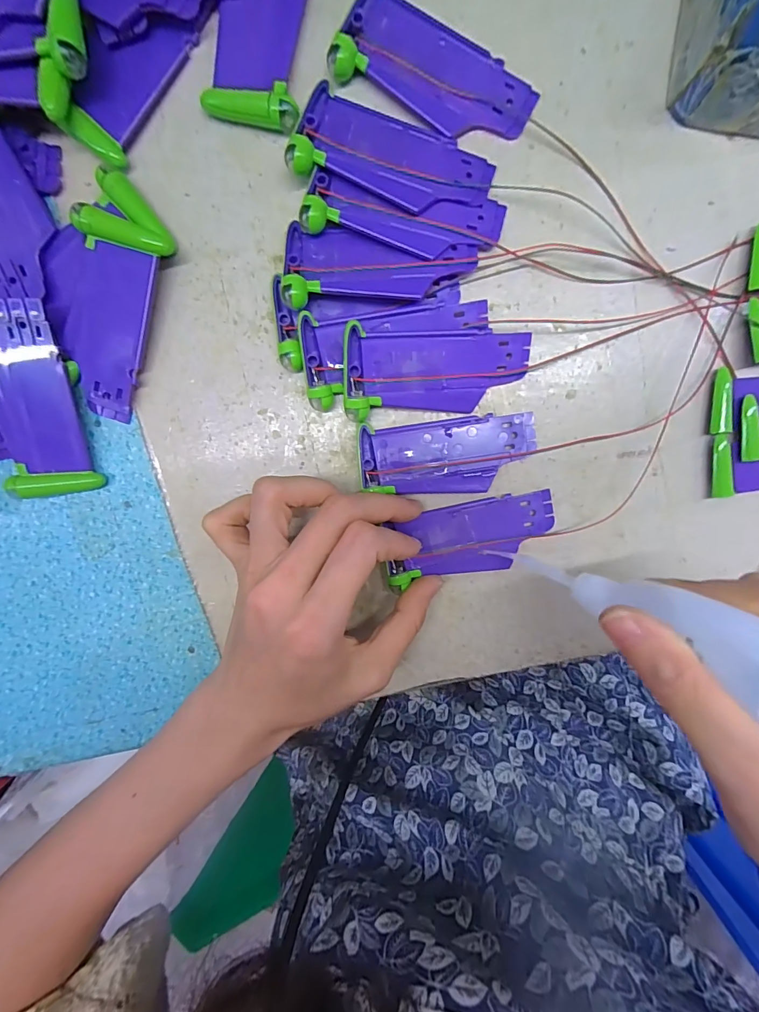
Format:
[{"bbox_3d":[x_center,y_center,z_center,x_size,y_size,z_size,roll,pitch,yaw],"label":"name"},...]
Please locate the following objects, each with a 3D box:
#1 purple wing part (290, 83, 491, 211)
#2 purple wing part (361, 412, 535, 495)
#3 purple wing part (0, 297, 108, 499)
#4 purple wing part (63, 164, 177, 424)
[{"bbox_3d":[0.007,-0.158,0.187,0.089,0.012,0.039,19,99,-2],"label":"purple wing part"},{"bbox_3d":[0.035,-0.025,0.211,0.088,0.007,0.037,-4,99,2],"label":"purple wing part"},{"bbox_3d":[-0.170,-0.051,0.202,0.037,0.014,0.090,-10,107,-10],"label":"purple wing part"},{"bbox_3d":[-0.129,-0.098,0.198,0.039,0.015,0.105,23,99,-3],"label":"purple wing part"}]

